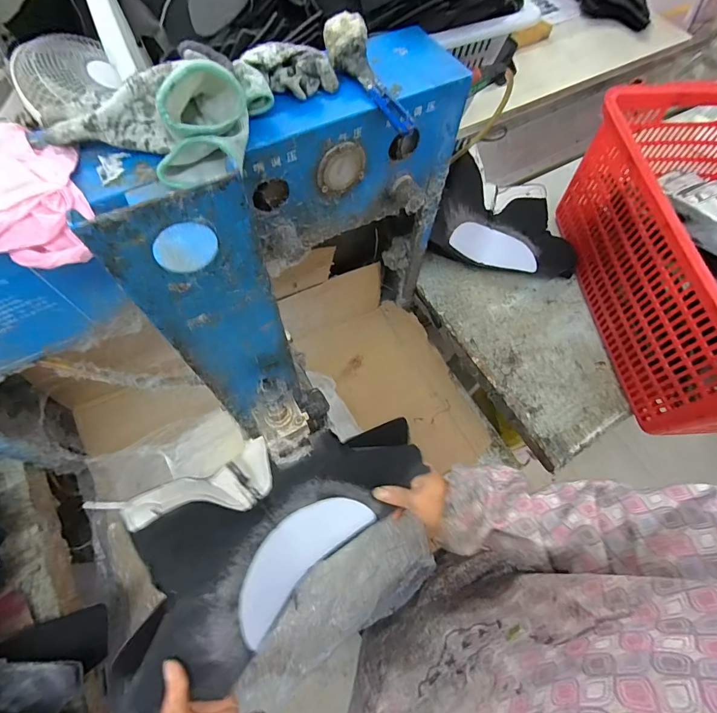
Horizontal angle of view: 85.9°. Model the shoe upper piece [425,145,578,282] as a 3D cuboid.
[{"bbox_3d":[0.274,-0.262,0.736,0.299,0.155,0.184,1,65,-2],"label":"shoe upper piece"}]

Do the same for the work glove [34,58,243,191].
[{"bbox_3d":[-0.179,-0.201,0.314,0.180,0.065,0.089,12,65,3],"label":"work glove"}]

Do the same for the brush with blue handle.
[{"bbox_3d":[0.013,-0.271,0.374,0.032,0.026,0.129,-34,90,-17],"label":"brush with blue handle"}]

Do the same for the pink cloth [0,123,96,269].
[{"bbox_3d":[-0.266,-0.130,0.310,0.140,0.036,0.117,20,65,7],"label":"pink cloth"}]

